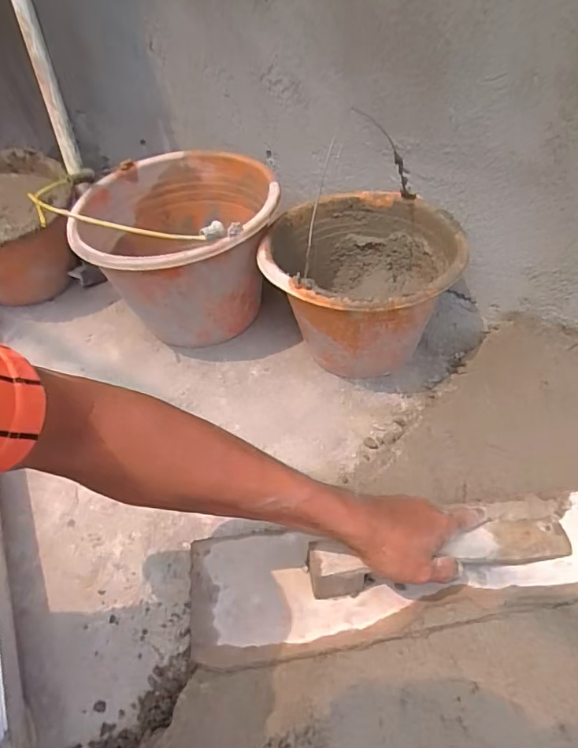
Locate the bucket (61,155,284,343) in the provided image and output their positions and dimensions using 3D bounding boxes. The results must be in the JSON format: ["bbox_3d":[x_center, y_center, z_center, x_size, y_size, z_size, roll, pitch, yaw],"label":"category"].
[{"bbox_3d":[-0.145,-0.170,0.761,0.254,0.213,0.257,-2,46,3],"label":"bucket"}]

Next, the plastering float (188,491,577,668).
[{"bbox_3d":[0.145,0.162,0.475,0.478,0.059,0.113,-8,46,-2],"label":"plastering float"}]

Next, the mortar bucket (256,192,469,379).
[{"bbox_3d":[0.093,-0.104,0.700,0.237,0.181,0.234,-2,46,3],"label":"mortar bucket"}]

